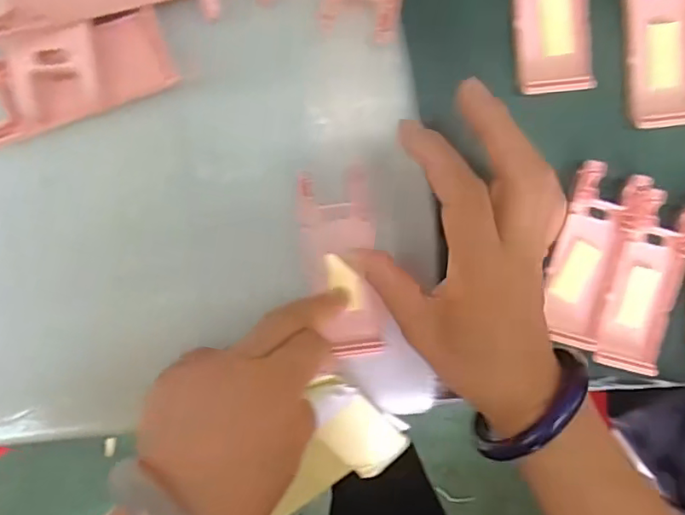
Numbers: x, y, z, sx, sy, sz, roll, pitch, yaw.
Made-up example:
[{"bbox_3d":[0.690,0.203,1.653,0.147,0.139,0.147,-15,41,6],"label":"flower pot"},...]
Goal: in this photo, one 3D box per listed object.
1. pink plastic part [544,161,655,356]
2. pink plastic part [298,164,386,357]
[{"bbox_3d":[0.144,-0.001,0.335,0.041,0.010,0.103,15,95,-7],"label":"pink plastic part"},{"bbox_3d":[0.001,0.006,0.318,0.039,0.010,0.106,-11,106,-4],"label":"pink plastic part"}]

